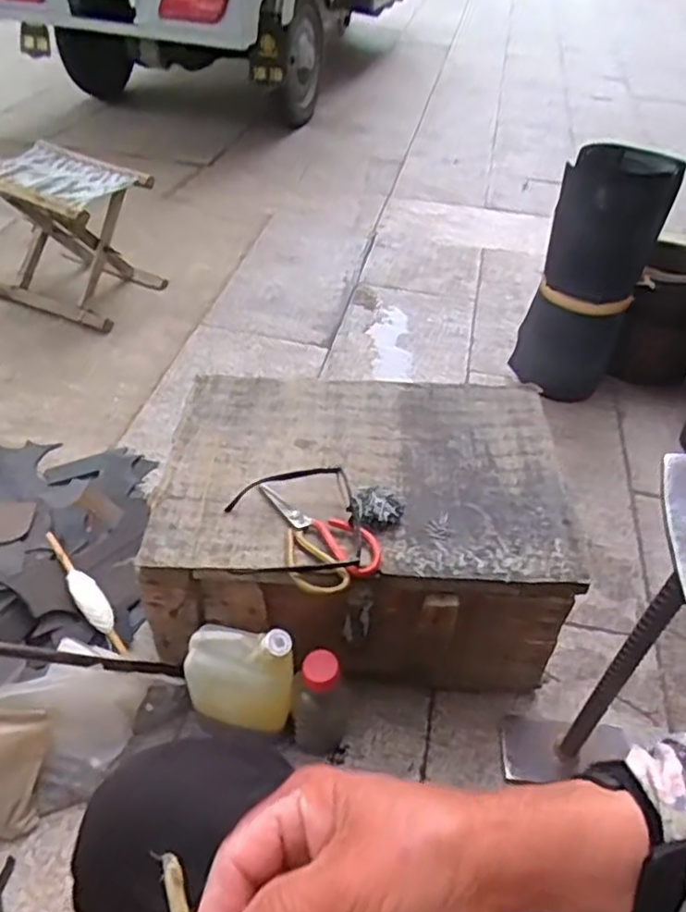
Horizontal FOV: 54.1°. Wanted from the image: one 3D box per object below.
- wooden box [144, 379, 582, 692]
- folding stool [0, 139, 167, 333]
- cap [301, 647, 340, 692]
[{"bbox_3d":[0.017,0.089,0.890,0.477,0.227,0.354,3,44,-1],"label":"wooden box"},{"bbox_3d":[-0.583,-0.472,1.441,0.309,0.263,0.252,19,46,15],"label":"folding stool"},{"bbox_3d":[-0.024,0.231,0.726,0.039,0.020,0.039,2,44,-2],"label":"cap"}]

